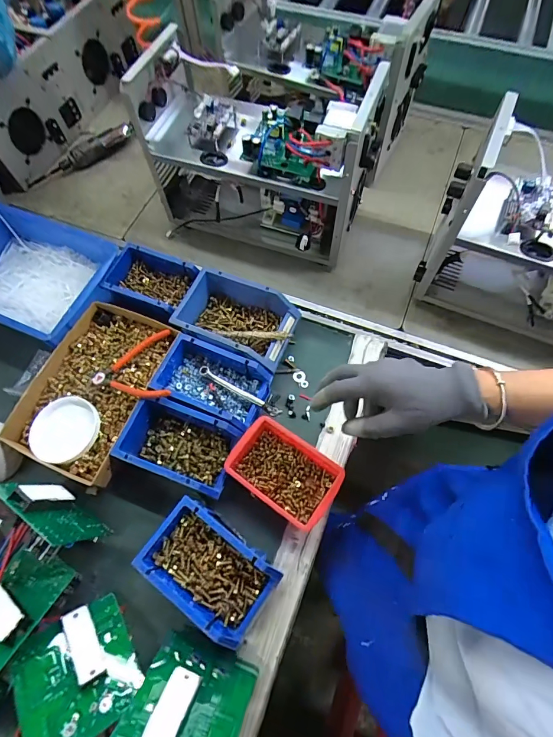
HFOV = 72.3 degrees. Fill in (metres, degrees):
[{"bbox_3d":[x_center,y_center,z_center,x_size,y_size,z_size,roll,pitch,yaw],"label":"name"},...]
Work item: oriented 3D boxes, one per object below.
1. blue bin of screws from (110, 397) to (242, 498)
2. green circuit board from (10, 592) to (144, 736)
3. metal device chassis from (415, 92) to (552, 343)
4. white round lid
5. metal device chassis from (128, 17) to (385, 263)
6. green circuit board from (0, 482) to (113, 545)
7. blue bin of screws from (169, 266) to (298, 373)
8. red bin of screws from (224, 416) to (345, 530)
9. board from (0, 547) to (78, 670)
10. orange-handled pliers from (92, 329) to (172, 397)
[{"bbox_3d":[-0.144,0.111,0.559,0.169,0.062,0.102,18,68,11],"label":"blue bin of screws"},{"bbox_3d":[-0.230,0.351,0.437,0.118,0.021,0.127,-21,58,-29],"label":"green circuit board"},{"bbox_3d":[0.448,-0.182,0.587,0.375,0.283,0.168,23,69,12],"label":"metal device chassis"},{"bbox_3d":[-0.320,0.094,0.577,0.097,0.023,0.098,-1,66,2],"label":"white round lid"},{"bbox_3d":[-0.033,-0.380,0.699,0.399,0.273,0.194,18,68,11],"label":"metal device chassis"},{"bbox_3d":[-0.288,0.187,0.503,0.116,0.124,0.029,30,71,15],"label":"green circuit board"},{"bbox_3d":[-0.065,-0.083,0.633,0.188,0.063,0.122,21,69,12],"label":"blue bin of screws"},{"bbox_3d":[0.011,0.148,0.544,0.150,0.044,0.100,34,72,16],"label":"red bin of screws"},{"bbox_3d":[-0.329,0.286,0.469,0.106,0.028,0.115,5,41,28],"label":"board"},{"bbox_3d":[-0.223,0.001,0.583,0.120,0.033,0.119,-1,66,2],"label":"orange-handled pliers"}]

